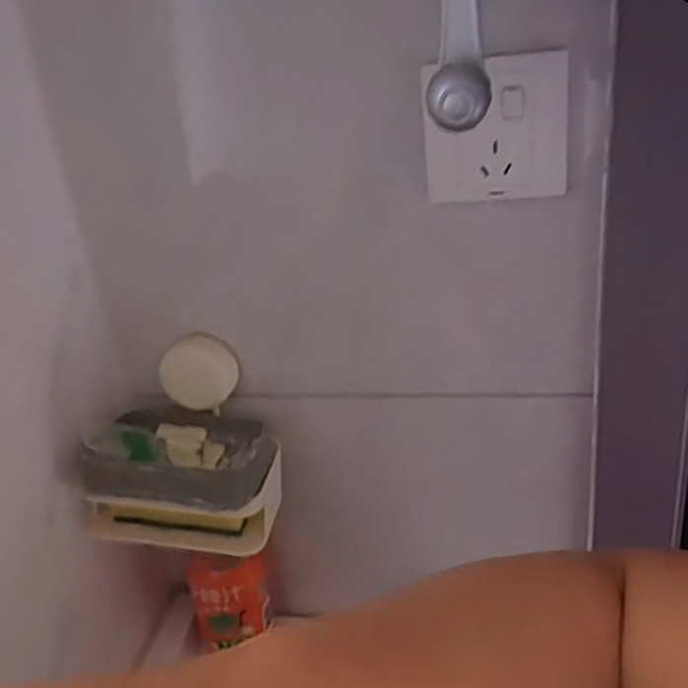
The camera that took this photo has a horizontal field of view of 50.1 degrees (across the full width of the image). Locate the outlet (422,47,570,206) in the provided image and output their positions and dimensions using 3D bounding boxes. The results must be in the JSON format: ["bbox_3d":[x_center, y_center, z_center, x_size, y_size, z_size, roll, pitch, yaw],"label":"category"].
[{"bbox_3d":[0.086,-0.121,0.419,0.079,0.087,0.016,-1,46,15],"label":"outlet"}]

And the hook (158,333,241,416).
[{"bbox_3d":[-0.108,0.022,0.551,0.057,0.057,0.014,-12,27,-9],"label":"hook"}]

